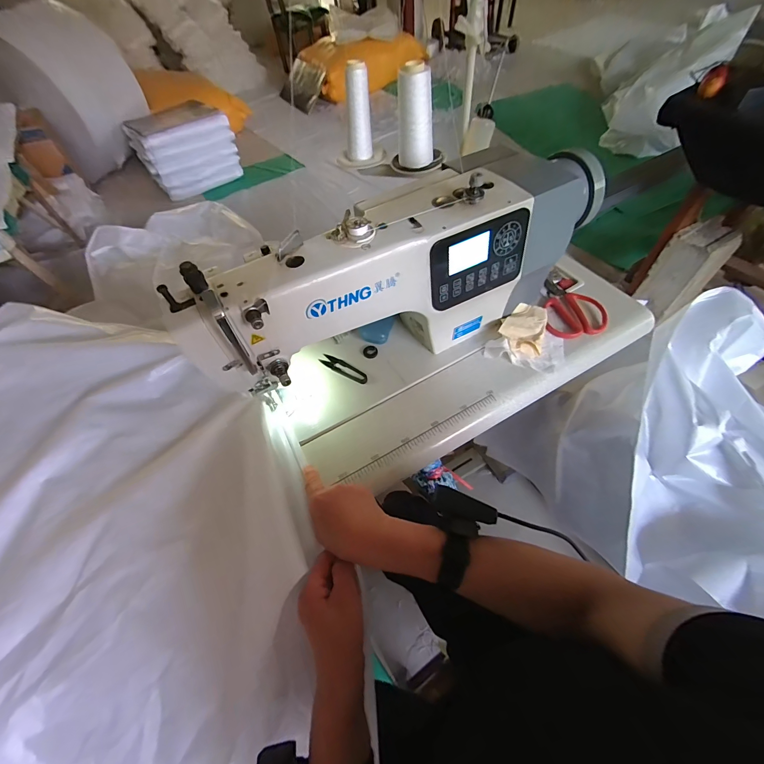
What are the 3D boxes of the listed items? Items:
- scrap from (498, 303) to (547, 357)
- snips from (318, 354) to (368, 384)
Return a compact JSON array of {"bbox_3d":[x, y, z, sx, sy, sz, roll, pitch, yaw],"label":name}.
[{"bbox_3d":[0.243,-0.096,0.584,0.068,0.019,0.107,20,60,18],"label":"scrap"},{"bbox_3d":[-0.066,-0.023,0.589,0.097,0.006,0.024,28,63,22],"label":"snips"}]

